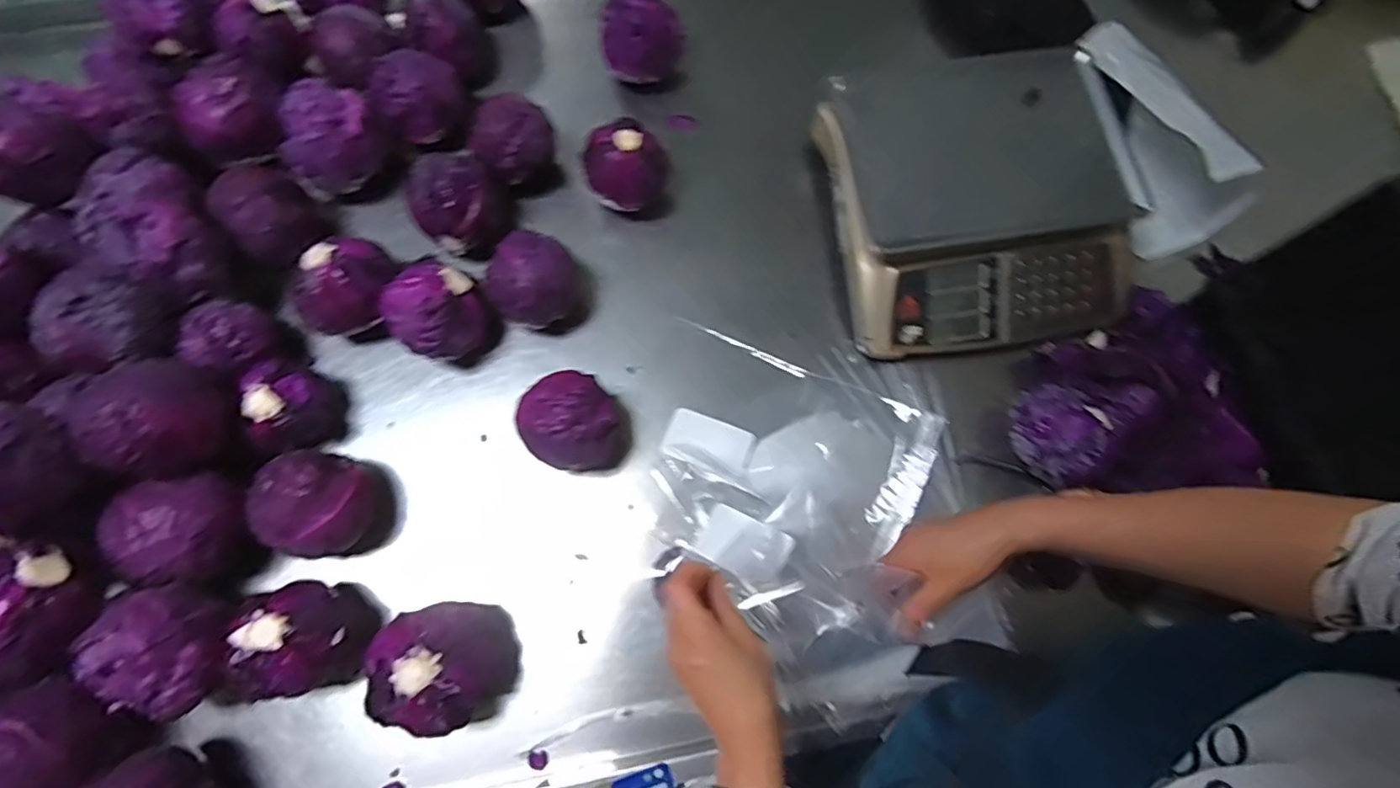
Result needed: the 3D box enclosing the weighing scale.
[{"bbox_3d":[0.334,-0.238,0.726,0.329,0.119,0.346,-8,74,-3],"label":"weighing scale"}]

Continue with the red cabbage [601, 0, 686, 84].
[{"bbox_3d":[-0.075,-0.479,0.808,0.111,0.098,0.093,-9,74,-4],"label":"red cabbage"}]

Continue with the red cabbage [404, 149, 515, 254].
[{"bbox_3d":[-0.285,-0.227,0.716,0.107,0.096,0.099,0,74,-1],"label":"red cabbage"}]

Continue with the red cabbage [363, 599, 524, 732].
[{"bbox_3d":[-0.249,0.265,0.582,0.108,0.107,0.108,0,74,-1],"label":"red cabbage"}]

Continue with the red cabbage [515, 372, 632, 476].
[{"bbox_3d":[-0.136,0.032,0.651,0.105,0.102,0.098,0,74,-1],"label":"red cabbage"}]

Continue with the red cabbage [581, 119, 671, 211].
[{"bbox_3d":[-0.092,-0.287,0.734,0.102,0.084,0.092,-11,74,-4],"label":"red cabbage"}]

